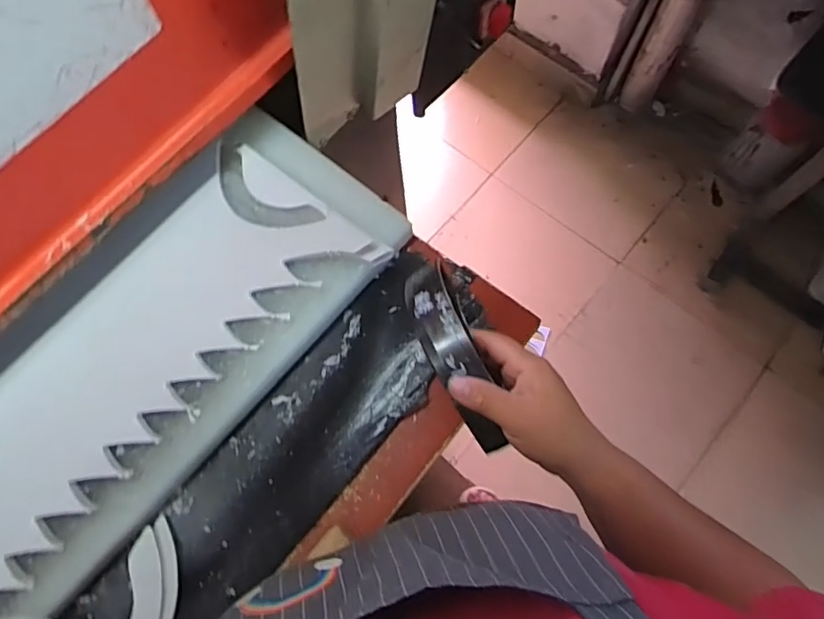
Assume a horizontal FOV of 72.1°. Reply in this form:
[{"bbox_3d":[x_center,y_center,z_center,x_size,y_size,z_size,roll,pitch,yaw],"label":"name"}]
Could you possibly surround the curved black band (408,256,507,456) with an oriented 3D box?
[{"bbox_3d":[0.034,0.034,0.439,0.042,0.026,0.153,-20,71,-5],"label":"curved black band"}]

